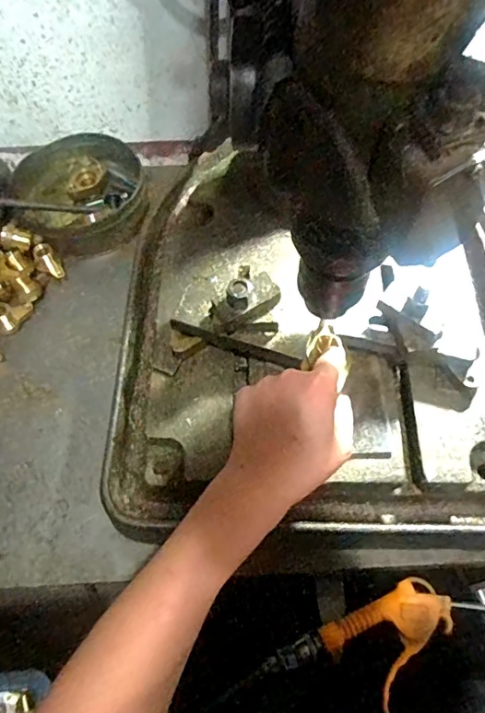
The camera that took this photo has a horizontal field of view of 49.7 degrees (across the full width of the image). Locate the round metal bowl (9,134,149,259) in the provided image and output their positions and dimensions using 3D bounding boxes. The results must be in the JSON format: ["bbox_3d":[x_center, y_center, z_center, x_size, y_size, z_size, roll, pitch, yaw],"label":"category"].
[{"bbox_3d":[-0.199,-0.206,0.642,0.155,0.049,0.186,-12,62,-6],"label":"round metal bowl"}]

